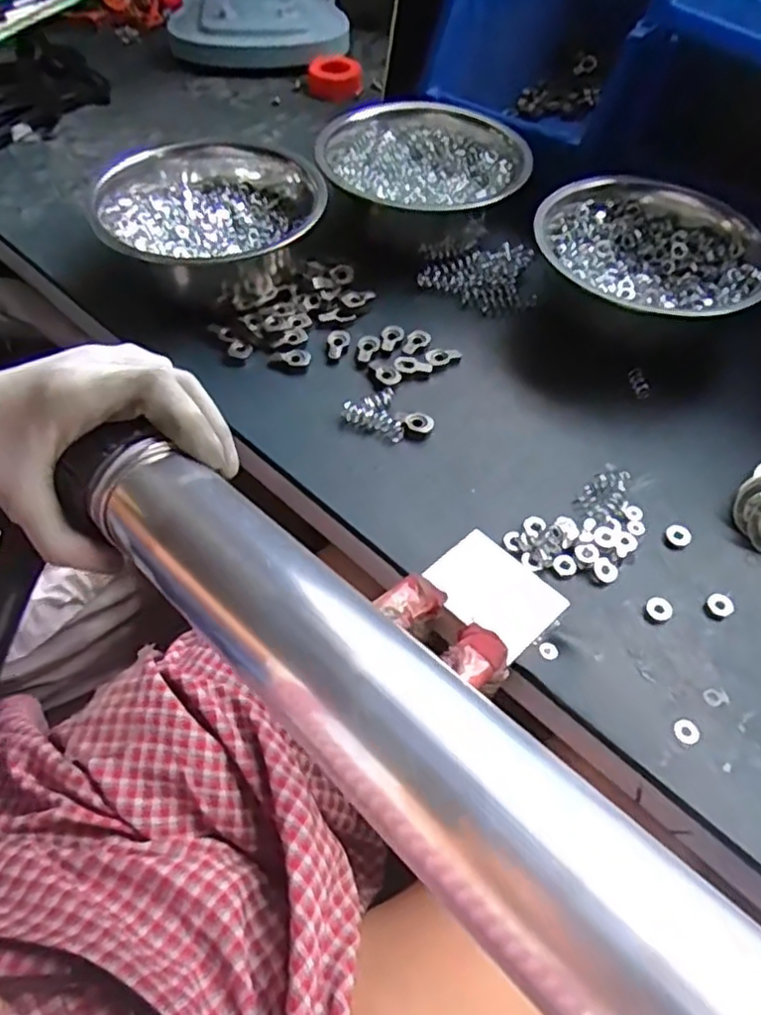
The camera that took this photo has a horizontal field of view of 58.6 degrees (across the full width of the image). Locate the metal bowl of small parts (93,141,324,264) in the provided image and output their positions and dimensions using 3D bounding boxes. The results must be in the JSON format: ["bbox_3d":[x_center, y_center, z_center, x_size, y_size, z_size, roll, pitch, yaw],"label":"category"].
[{"bbox_3d":[-0.143,-0.235,0.569,0.175,0.074,0.176,-16,55,-13],"label":"metal bowl of small parts"}]

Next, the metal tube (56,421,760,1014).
[{"bbox_3d":[0.017,0.079,0.203,0.051,0.048,0.385,-38,51,-23],"label":"metal tube"}]

